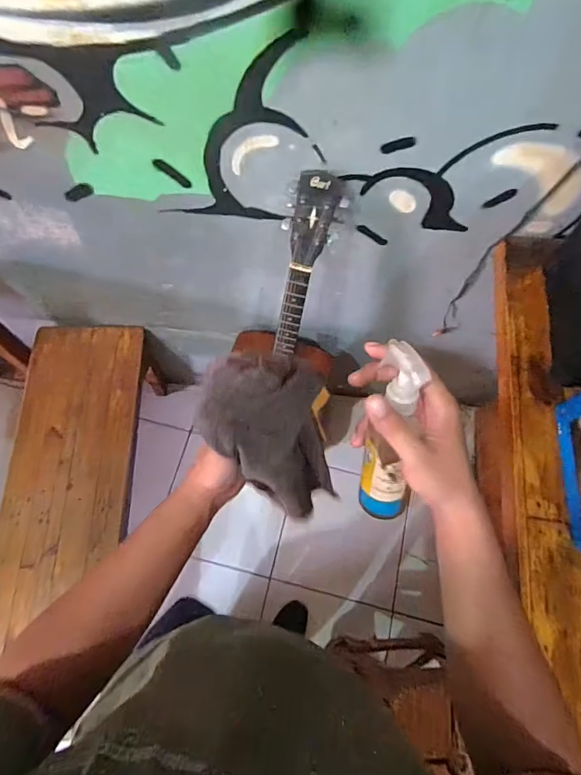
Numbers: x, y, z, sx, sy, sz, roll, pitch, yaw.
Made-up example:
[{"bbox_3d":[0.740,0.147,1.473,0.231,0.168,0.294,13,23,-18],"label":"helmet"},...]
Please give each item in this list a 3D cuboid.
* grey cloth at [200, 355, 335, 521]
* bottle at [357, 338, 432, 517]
[{"bbox_3d":[0.000,0.058,0.473,0.048,0.265,0.113,20,66,32],"label":"grey cloth"},{"bbox_3d":[0.090,0.051,0.401,0.040,0.187,0.035,0,34,-3],"label":"bottle"}]

